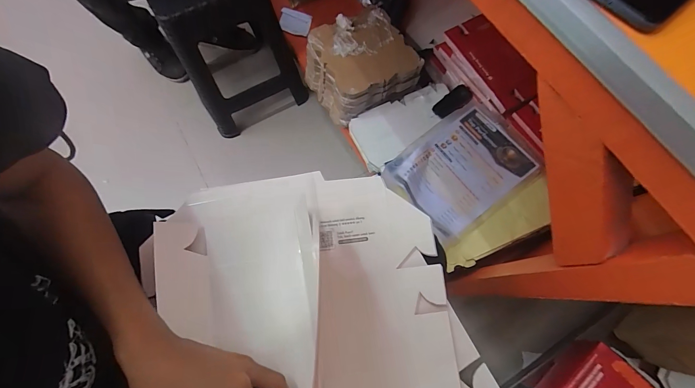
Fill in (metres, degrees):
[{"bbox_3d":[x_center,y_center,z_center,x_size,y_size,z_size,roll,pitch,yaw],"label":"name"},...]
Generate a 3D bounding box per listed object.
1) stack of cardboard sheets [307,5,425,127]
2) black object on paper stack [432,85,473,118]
[{"bbox_3d":[0.034,-0.370,0.898,0.268,0.132,0.251,-28,74,-9],"label":"stack of cardboard sheets"},{"bbox_3d":[0.299,-0.261,0.873,0.109,0.015,0.054,-35,74,13],"label":"black object on paper stack"}]

